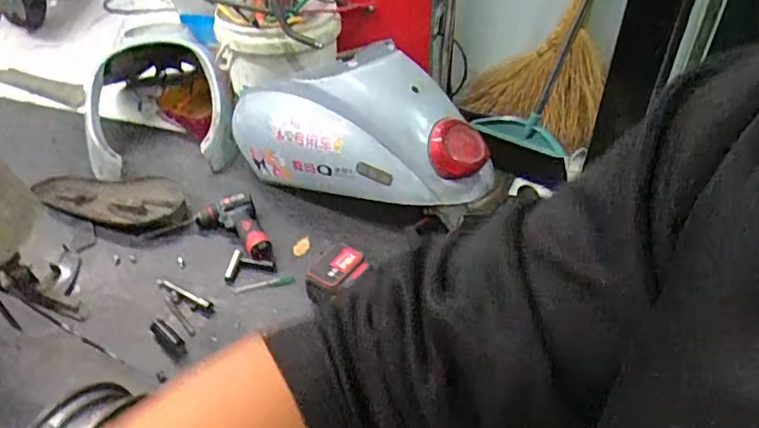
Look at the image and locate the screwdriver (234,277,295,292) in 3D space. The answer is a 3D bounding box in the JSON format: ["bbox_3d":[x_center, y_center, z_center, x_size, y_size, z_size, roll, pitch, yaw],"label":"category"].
[{"bbox_3d":[-0.238,0.144,1.141,0.122,0.013,0.023,-9,40,-9],"label":"screwdriver"}]

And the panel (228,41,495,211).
[{"bbox_3d":[-0.067,-0.185,1.214,0.630,0.276,0.185,20,44,23],"label":"panel"}]

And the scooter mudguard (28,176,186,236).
[{"bbox_3d":[-0.610,-0.038,1.301,0.362,0.052,0.159,12,41,16],"label":"scooter mudguard"}]

